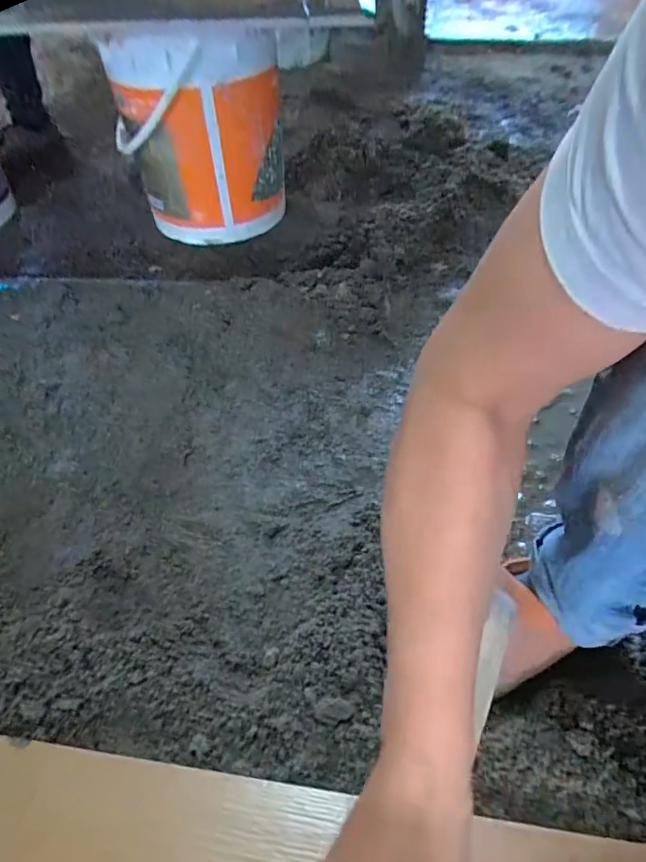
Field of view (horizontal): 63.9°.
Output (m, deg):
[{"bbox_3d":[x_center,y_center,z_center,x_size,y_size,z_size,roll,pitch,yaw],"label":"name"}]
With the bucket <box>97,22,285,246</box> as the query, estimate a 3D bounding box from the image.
[{"bbox_3d":[-0.210,-0.536,0.924,0.287,0.335,0.271,-6,52,-3],"label":"bucket"}]

